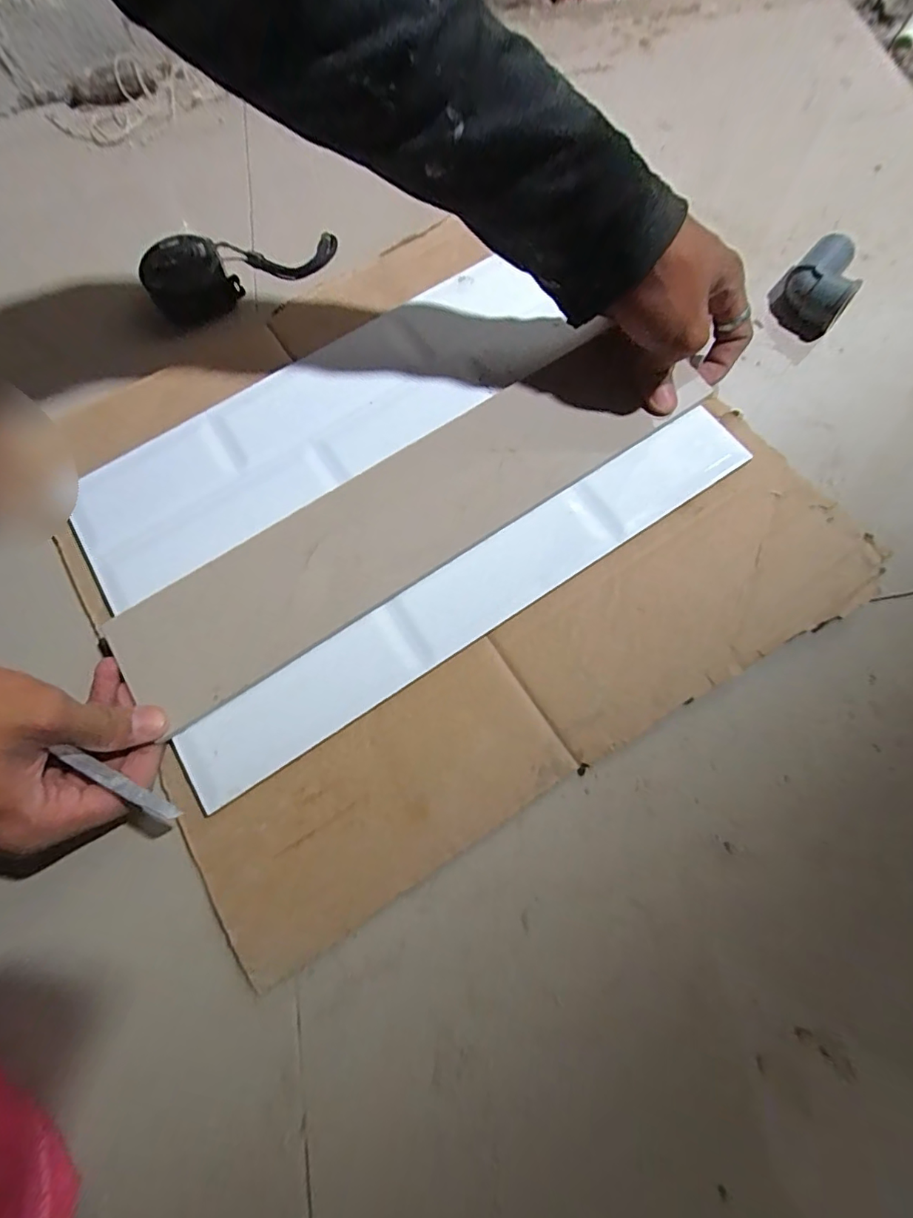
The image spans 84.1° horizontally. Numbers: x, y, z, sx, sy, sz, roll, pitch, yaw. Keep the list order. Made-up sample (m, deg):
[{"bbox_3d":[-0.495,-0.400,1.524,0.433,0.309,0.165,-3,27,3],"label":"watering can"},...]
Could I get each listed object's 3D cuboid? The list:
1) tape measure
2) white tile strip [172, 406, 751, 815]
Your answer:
[{"bbox_3d":[-0.175,-0.281,0.412,0.151,0.028,0.065,-19,73,-4],"label":"tape measure"},{"bbox_3d":[0.015,-0.010,0.319,0.399,0.010,0.051,-32,74,-8],"label":"white tile strip"}]

